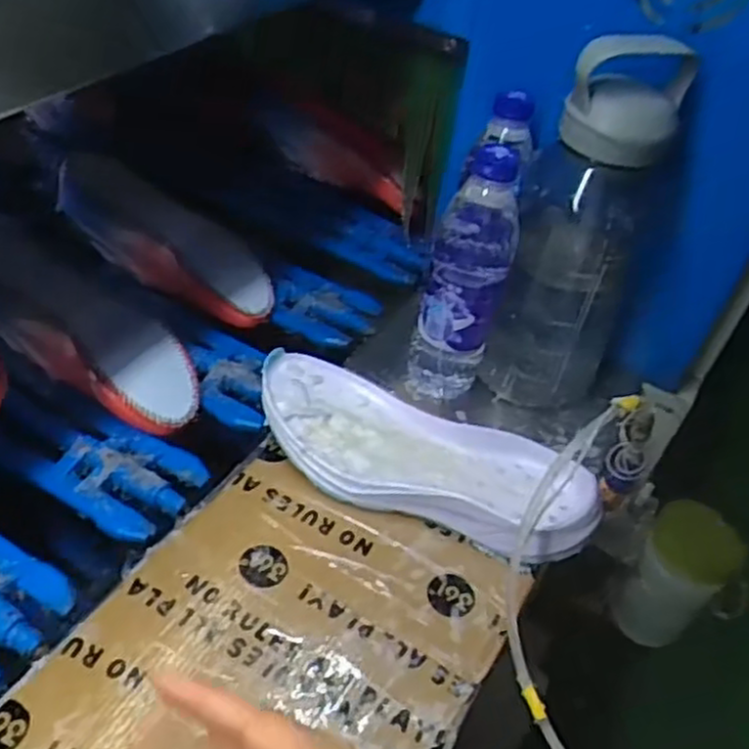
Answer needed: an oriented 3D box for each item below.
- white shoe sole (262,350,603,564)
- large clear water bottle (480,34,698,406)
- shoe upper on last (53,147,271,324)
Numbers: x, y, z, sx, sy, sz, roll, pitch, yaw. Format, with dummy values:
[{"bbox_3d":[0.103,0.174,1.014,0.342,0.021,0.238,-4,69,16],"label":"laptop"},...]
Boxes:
[{"bbox_3d":[0.036,0.063,0.581,0.268,0.044,0.113,18,47,10],"label":"white shoe sole"},{"bbox_3d":[0.160,-0.103,0.596,0.103,0.290,0.091,21,48,14],"label":"large clear water bottle"},{"bbox_3d":[-0.214,-0.138,0.783,0.253,0.081,0.071,33,50,4],"label":"shoe upper on last"}]

